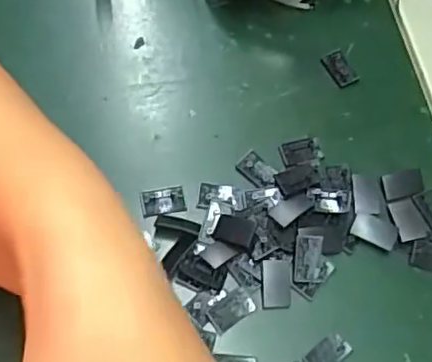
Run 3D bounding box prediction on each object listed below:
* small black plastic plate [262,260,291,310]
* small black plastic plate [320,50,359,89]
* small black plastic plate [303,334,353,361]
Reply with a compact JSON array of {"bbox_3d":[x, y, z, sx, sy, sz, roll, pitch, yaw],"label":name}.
[{"bbox_3d":[0.033,0.057,0.340,0.016,0.004,0.026,1,86,-12],"label":"small black plastic plate"},{"bbox_3d":[0.081,-0.073,0.407,0.015,0.007,0.025,-24,71,-15],"label":"small black plastic plate"},{"bbox_3d":[0.061,0.093,0.330,0.025,0.004,0.014,-35,74,-18],"label":"small black plastic plate"}]

